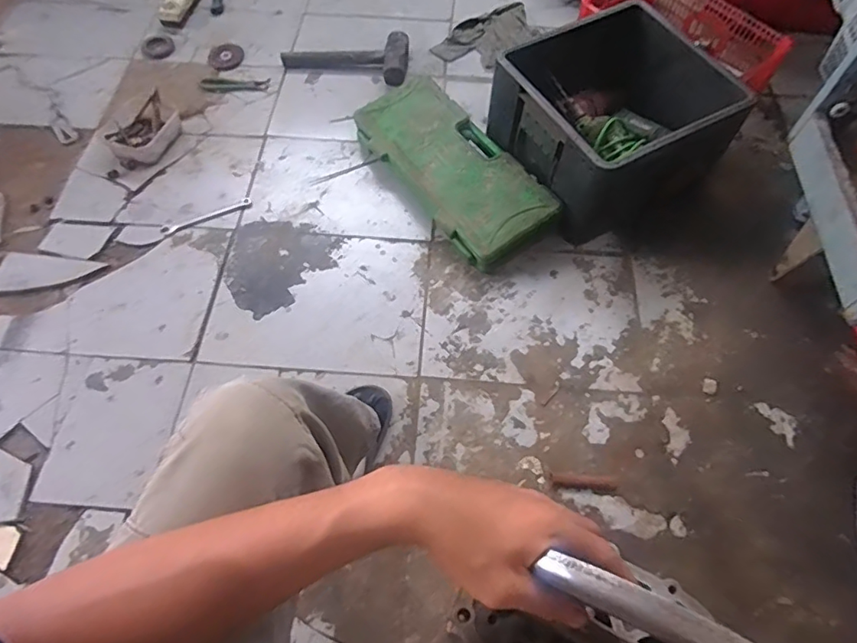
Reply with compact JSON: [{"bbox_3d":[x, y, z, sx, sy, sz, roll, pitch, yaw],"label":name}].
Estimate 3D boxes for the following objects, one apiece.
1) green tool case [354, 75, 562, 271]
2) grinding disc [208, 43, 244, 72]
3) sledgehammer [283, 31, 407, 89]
[{"bbox_3d":[0.046,-0.326,1.128,0.206,0.091,0.488,-32,67,-17],"label":"green tool case"},{"bbox_3d":[-0.529,-0.695,1.371,0.086,0.014,0.104,-31,66,-15],"label":"grinding disc"},{"bbox_3d":[-0.209,-0.666,1.317,0.327,0.054,0.148,12,62,6],"label":"sledgehammer"}]

